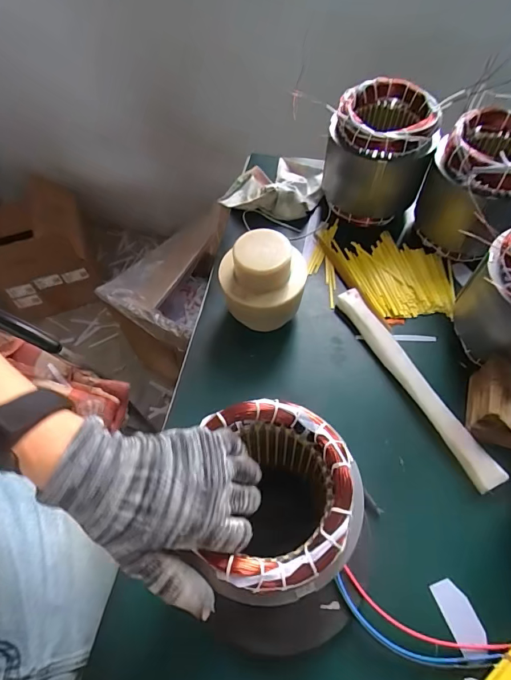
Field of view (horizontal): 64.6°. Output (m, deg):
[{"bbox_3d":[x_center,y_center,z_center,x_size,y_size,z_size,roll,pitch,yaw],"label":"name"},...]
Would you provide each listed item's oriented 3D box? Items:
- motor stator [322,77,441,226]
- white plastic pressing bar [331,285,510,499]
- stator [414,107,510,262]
[{"bbox_3d":[0.193,-0.295,0.652,0.155,0.161,0.137,6,59,6],"label":"motor stator"},{"bbox_3d":[0.202,0.048,0.524,0.036,0.018,0.300,-23,61,-12],"label":"white plastic pressing bar"},{"bbox_3d":[0.335,-0.230,0.602,0.149,0.163,0.148,24,62,16],"label":"stator"}]

